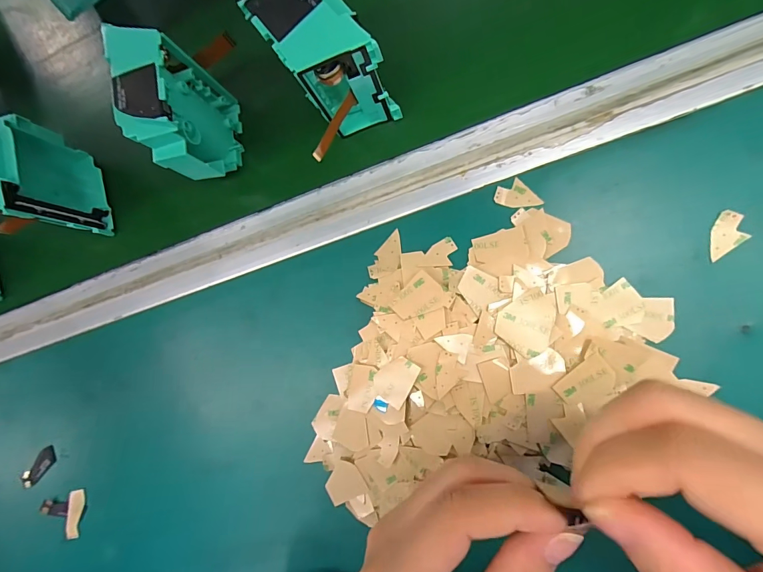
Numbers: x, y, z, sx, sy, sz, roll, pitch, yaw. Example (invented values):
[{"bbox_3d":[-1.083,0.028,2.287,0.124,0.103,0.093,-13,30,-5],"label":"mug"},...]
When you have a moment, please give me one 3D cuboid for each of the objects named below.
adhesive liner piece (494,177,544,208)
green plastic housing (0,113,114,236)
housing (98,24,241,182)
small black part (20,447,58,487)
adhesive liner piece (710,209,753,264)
[{"bbox_3d":[0.080,-0.054,0.226,0.026,0.004,0.017,-4,88,9],"label":"adhesive liner piece"},{"bbox_3d":[-0.240,-0.072,0.269,0.037,0.077,0.075,-23,85,8],"label":"green plastic housing"},{"bbox_3d":[-0.129,-0.108,0.244,0.048,0.081,0.075,1,89,9],"label":"housing"},{"bbox_3d":[-0.266,0.141,0.299,0.013,0.006,0.040,43,95,7],"label":"small black part"},{"bbox_3d":[0.182,-0.026,0.200,0.016,0.004,0.025,-1,89,9],"label":"adhesive liner piece"}]

